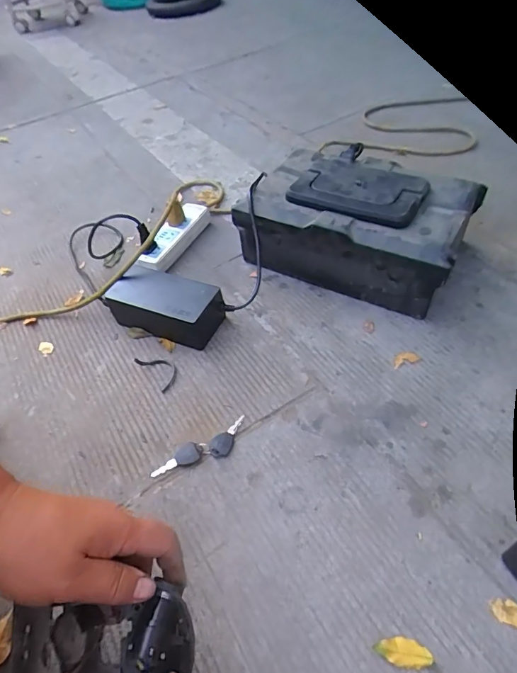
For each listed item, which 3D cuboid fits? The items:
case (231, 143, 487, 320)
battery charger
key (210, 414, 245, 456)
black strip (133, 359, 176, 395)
[{"bbox_3d":[0.150,-0.179,0.669,0.316,0.126,0.217,21,54,23],"label":"case"},{"bbox_3d":[-0.135,-0.044,0.620,0.157,0.060,0.081,17,52,20],"label":"battery charger"},{"bbox_3d":[-0.036,0.116,0.502,0.024,0.006,0.057,17,52,20],"label":"key"},{"bbox_3d":[-0.134,0.043,0.574,0.036,0.008,0.073,-35,54,-23],"label":"black strip"}]

